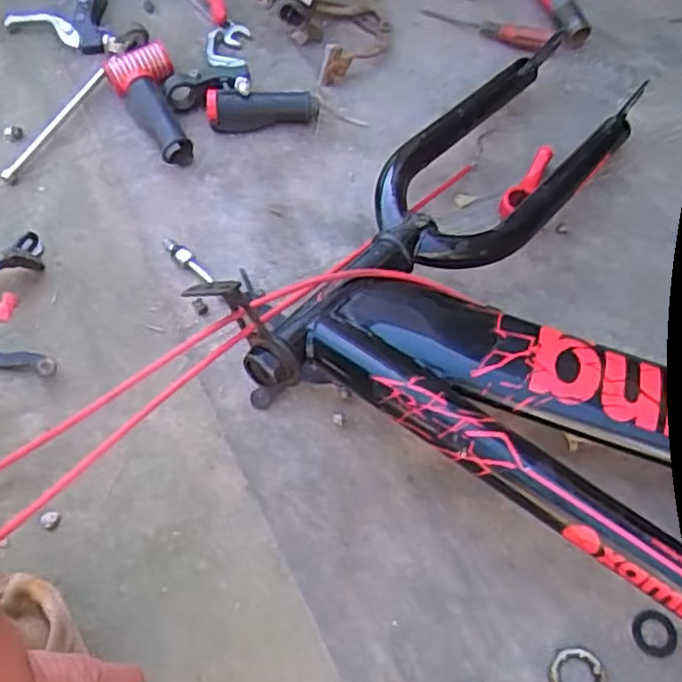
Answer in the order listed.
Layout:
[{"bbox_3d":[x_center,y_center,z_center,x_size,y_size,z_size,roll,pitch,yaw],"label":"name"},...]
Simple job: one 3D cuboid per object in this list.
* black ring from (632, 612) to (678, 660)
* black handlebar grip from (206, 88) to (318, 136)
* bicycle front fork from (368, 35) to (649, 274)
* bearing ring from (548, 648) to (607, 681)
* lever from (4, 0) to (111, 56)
[{"bbox_3d":[0.217,0.202,0.480,0.030,0.004,0.030,0,64,-1],"label":"black ring"},{"bbox_3d":[-0.074,-0.215,0.652,0.100,0.032,0.026,-4,64,-3],"label":"black handlebar grip"},{"bbox_3d":[0.129,-0.148,0.597,0.129,0.065,0.308,40,70,17],"label":"bicycle front fork"},{"bbox_3d":[0.158,0.224,0.464,0.037,0.007,0.036,0,64,-1],"label":"bearing ring"},{"bbox_3d":[-0.276,-0.317,0.702,0.104,0.025,0.087,-25,67,-13],"label":"lever"}]

